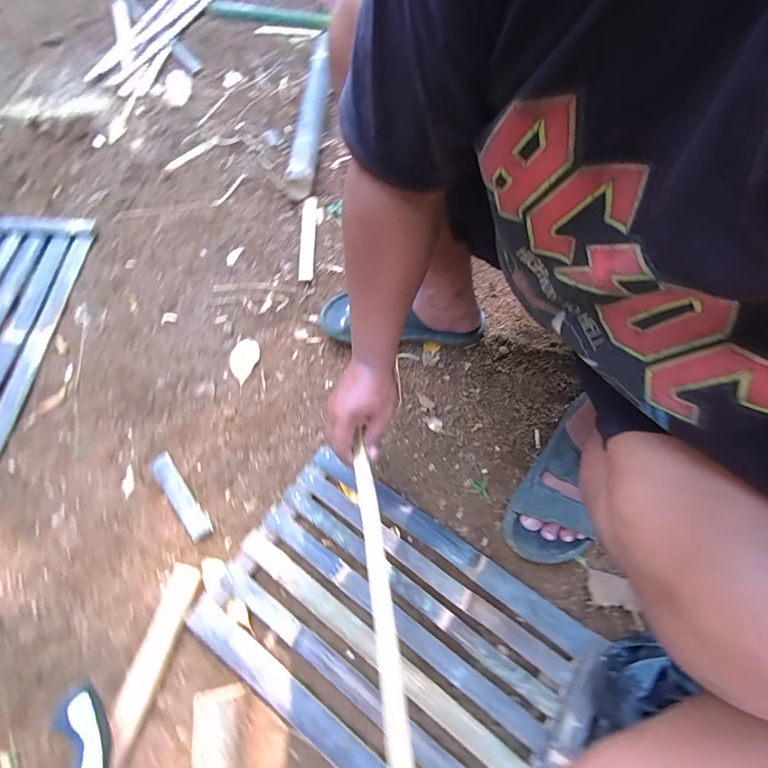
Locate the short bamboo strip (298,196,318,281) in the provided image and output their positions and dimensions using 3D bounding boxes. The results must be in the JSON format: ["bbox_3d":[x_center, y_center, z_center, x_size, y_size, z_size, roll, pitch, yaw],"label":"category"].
[{"bbox_3d":[-0.160,-0.312,0.843,0.030,0.010,0.228,-1,63,-3],"label":"short bamboo strip"}]

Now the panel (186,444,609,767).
[{"bbox_3d":[0.007,0.316,0.517,0.448,0.040,0.294,32,66,13],"label":"panel"}]

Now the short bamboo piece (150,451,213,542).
[{"bbox_3d":[-0.306,0.166,0.595,0.032,0.013,0.145,-37,70,-19],"label":"short bamboo piece"}]

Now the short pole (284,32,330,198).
[{"bbox_3d":[-0.186,-0.711,1.012,0.081,0.064,0.629,3,63,-1],"label":"short pole"}]

